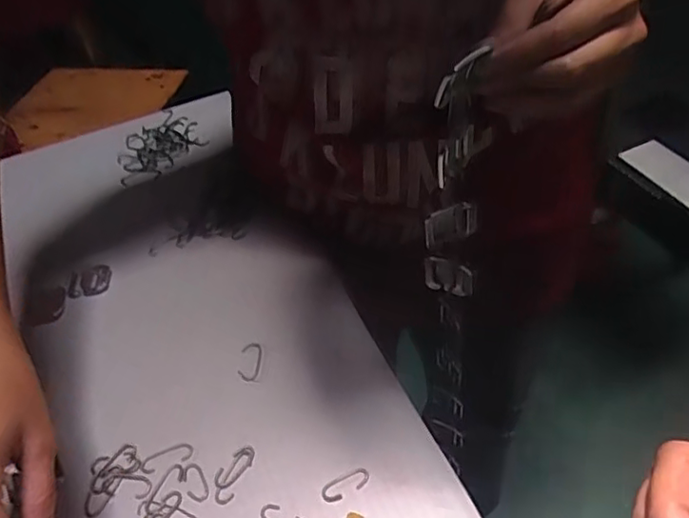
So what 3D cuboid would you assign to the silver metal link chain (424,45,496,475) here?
[{"bbox_3d":[0.076,0.035,0.435,0.035,0.398,0.031,7,48,13],"label":"silver metal link chain"}]

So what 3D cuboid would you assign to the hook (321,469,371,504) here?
[{"bbox_3d":[0.001,0.143,0.383,0.032,0.004,0.013,-22,48,-14],"label":"hook"}]

